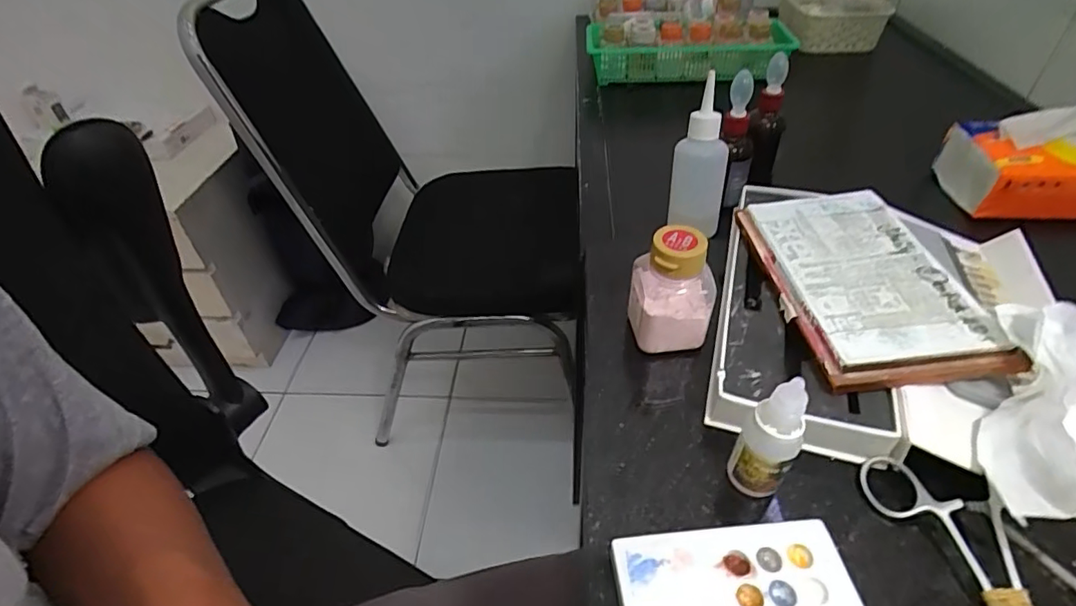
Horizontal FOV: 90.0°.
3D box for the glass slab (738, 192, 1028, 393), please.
[{"bbox_3d":[0.186,-0.016,0.316,0.091,0.015,0.146,-9,44,2],"label":"glass slab"}]

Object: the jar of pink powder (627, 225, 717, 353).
[{"bbox_3d":[0.077,-0.008,0.315,0.042,0.077,0.037,-3,43,0],"label":"jar of pink powder"}]

